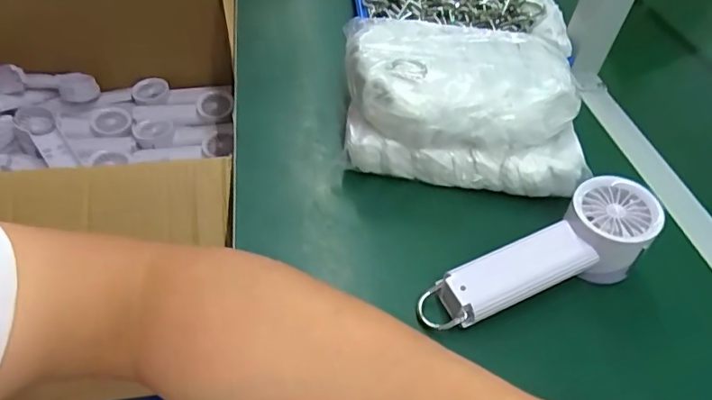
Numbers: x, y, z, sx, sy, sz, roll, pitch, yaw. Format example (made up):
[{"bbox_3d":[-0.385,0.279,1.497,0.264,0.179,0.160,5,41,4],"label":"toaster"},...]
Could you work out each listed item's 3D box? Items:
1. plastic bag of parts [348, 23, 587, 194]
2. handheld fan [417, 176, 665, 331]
[{"bbox_3d":[0.097,-0.100,0.478,0.212,0.086,0.182,2,46,-4],"label":"plastic bag of parts"},{"bbox_3d":[0.138,0.050,0.382,0.196,0.057,0.062,-24,52,-7],"label":"handheld fan"}]

